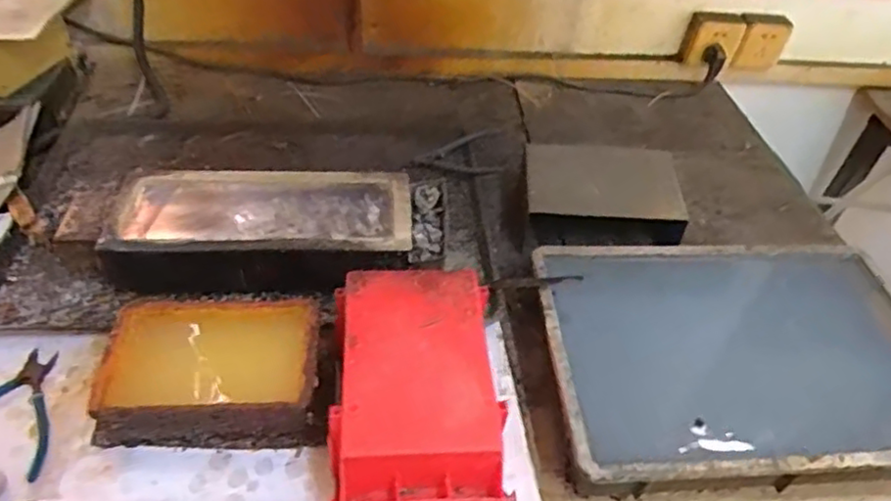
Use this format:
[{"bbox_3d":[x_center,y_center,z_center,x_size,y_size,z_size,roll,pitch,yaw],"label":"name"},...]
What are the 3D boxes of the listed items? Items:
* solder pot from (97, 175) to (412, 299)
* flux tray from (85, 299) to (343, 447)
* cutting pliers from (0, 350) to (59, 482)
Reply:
[{"bbox_3d":[-0.215,-0.023,0.775,0.343,0.071,0.164,1,44,-4],"label":"solder pot"},{"bbox_3d":[-0.229,0.122,0.662,0.227,0.069,0.142,0,44,-5],"label":"flux tray"},{"bbox_3d":[-0.439,0.161,0.652,0.129,0.024,0.129,9,44,4],"label":"cutting pliers"}]

